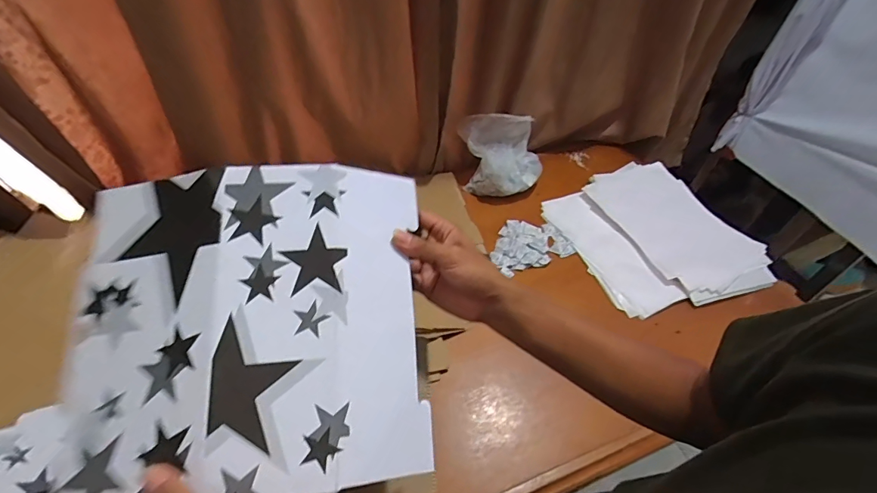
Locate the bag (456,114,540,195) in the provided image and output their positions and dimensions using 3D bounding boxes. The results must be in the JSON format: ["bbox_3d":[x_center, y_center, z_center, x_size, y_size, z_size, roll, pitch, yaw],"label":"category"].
[{"bbox_3d":[0.170,-0.229,1.074,0.200,0.164,0.144,-10,48,-14],"label":"bag"}]

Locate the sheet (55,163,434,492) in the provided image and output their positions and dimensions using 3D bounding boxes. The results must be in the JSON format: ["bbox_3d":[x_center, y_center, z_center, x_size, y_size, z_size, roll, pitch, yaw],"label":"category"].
[{"bbox_3d":[-0.174,0.063,0.378,0.315,0.038,0.278,-4,73,0],"label":"sheet"}]

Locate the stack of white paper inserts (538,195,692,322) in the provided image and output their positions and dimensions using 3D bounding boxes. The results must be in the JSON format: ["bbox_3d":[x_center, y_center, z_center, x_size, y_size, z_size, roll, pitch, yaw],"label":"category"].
[{"bbox_3d":[0.391,0.000,0.989,0.151,0.027,0.357,-14,49,-17],"label":"stack of white paper inserts"}]

